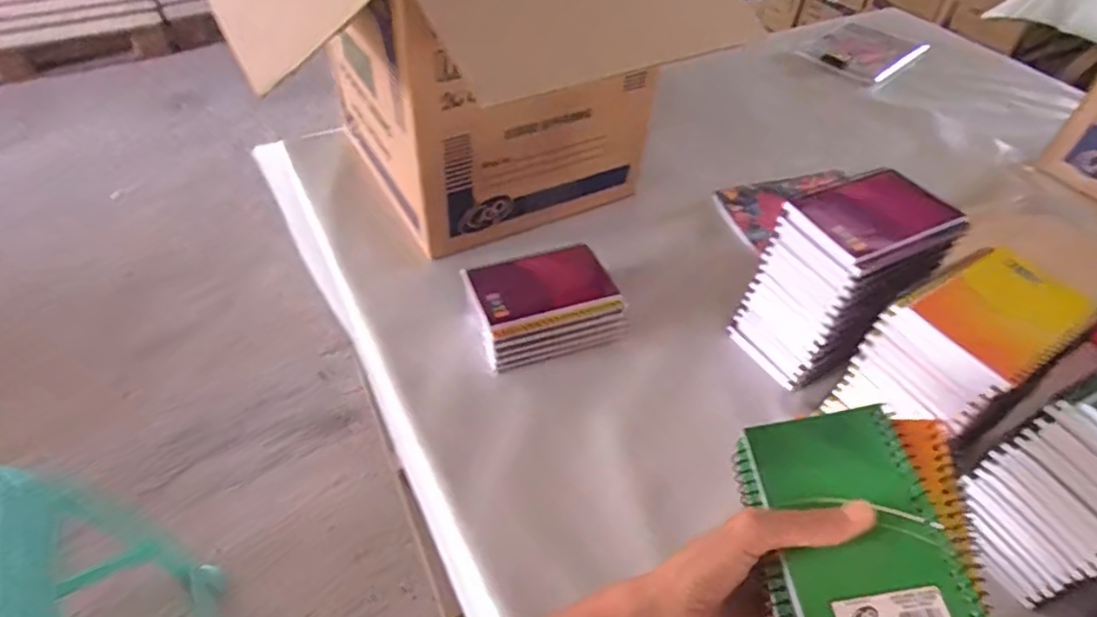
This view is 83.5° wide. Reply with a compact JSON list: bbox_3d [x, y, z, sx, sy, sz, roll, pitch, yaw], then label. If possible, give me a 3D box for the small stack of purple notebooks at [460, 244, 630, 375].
[{"bbox_3d":[-0.001,-0.004,0.617,0.146,0.059,0.095,-13,49,-15],"label":"small stack of purple notebooks"}]

